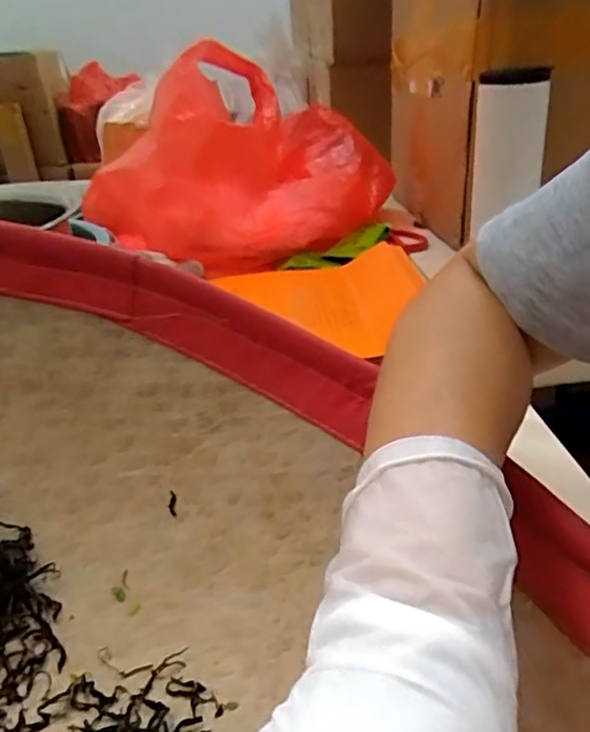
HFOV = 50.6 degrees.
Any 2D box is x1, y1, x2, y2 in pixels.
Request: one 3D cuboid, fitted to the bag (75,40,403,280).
[{"bbox_3d":[-0.053,-0.282,0.833,0.229,0.218,0.366,18,36,35],"label":"bag"}]

